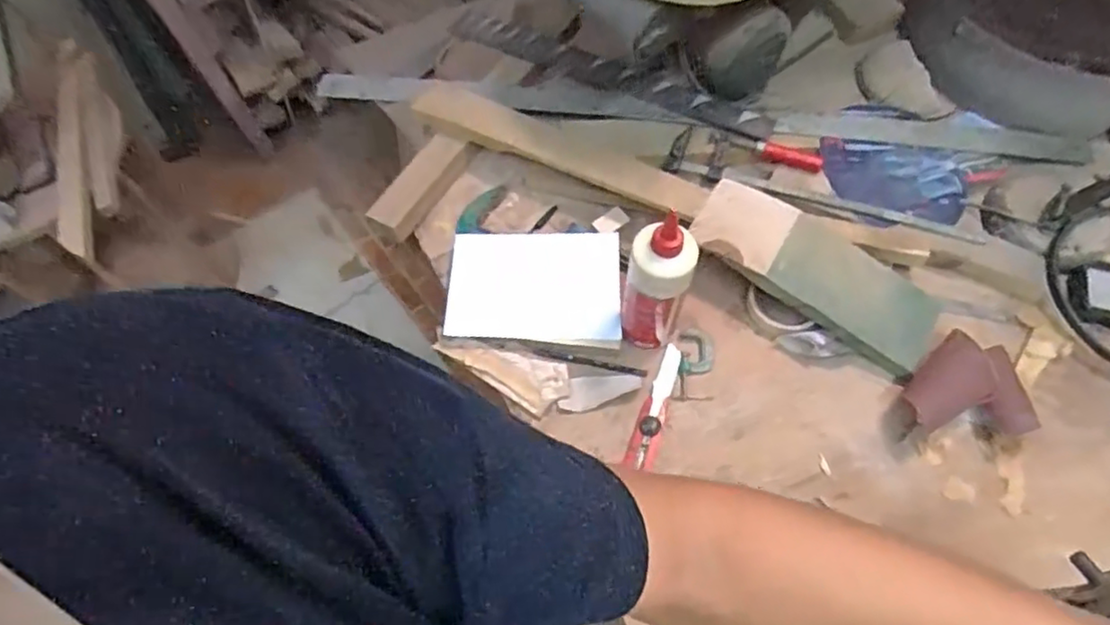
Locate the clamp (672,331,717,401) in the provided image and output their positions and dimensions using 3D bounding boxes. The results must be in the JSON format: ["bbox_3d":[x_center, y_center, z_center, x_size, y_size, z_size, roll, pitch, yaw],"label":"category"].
[{"bbox_3d":[0.170,0.064,0.776,0.044,0.012,0.094,7,64,7],"label":"clamp"}]

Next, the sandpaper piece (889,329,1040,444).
[{"bbox_3d":[0.450,0.080,0.724,0.131,0.056,0.113,-1,63,3],"label":"sandpaper piece"}]

